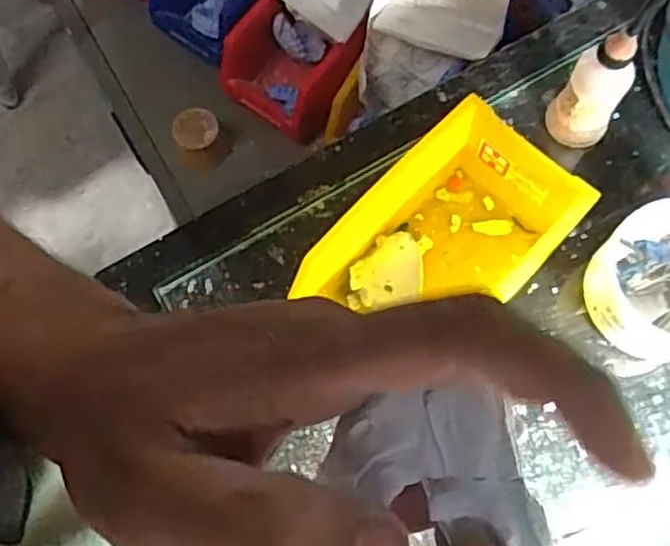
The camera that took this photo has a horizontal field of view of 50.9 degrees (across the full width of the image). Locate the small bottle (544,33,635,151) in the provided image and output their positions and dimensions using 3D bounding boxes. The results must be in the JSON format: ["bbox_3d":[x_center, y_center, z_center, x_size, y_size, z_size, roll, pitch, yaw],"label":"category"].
[{"bbox_3d":[0.175,-0.124,0.475,0.041,0.110,0.034,27,76,10],"label":"small bottle"}]

